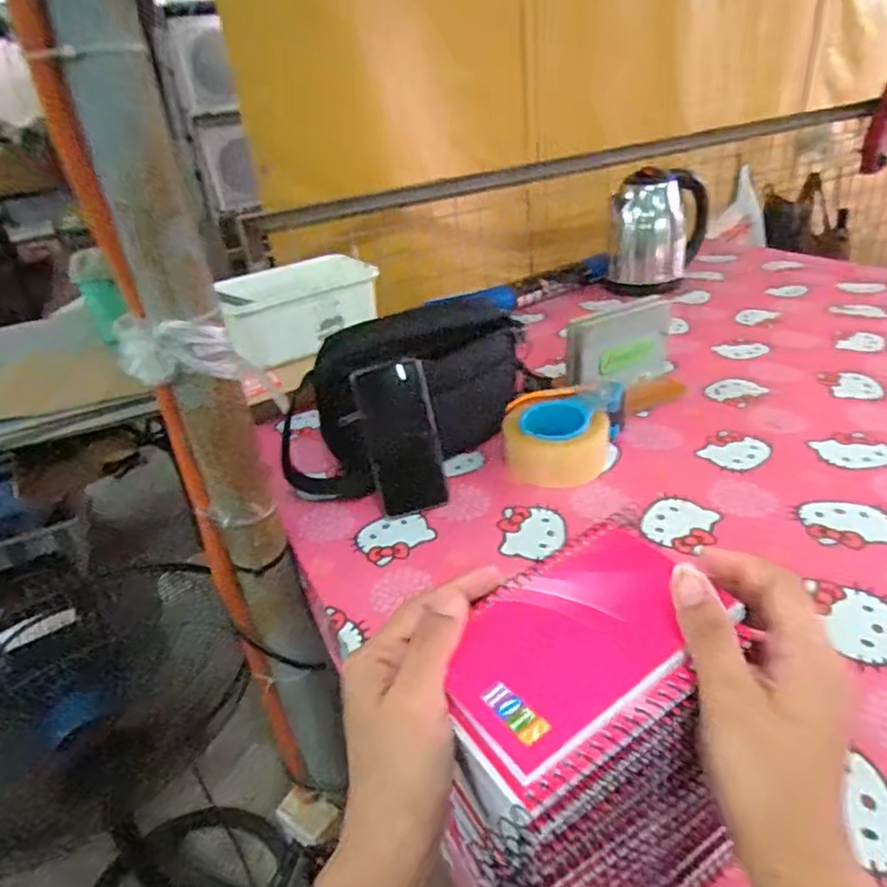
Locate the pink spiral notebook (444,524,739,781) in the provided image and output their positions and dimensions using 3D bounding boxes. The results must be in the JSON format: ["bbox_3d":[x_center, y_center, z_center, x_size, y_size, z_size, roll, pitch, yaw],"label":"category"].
[{"bbox_3d":[0.061,0.086,0.287,0.130,0.011,0.081,-24,35,-28],"label":"pink spiral notebook"}]

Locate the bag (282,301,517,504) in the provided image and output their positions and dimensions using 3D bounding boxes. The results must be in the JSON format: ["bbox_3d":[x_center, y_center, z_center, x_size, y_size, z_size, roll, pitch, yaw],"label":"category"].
[{"bbox_3d":[-0.037,-0.055,0.729,0.317,0.180,0.109,-15,32,-15],"label":"bag"}]

